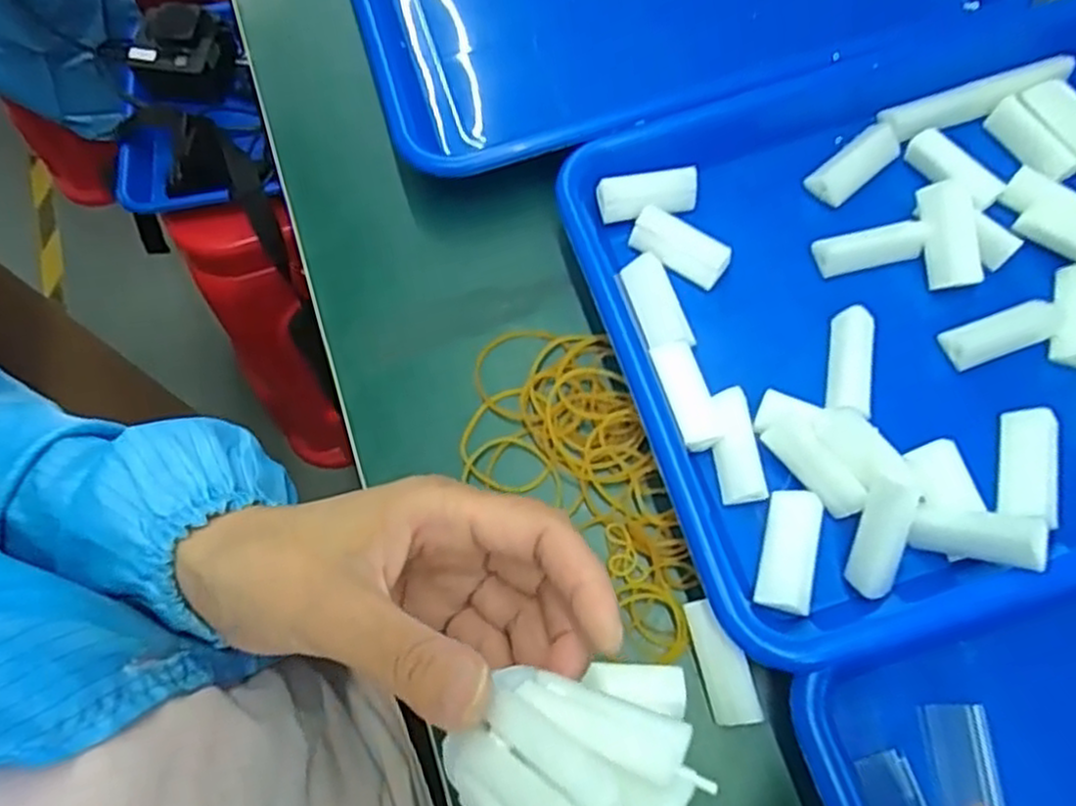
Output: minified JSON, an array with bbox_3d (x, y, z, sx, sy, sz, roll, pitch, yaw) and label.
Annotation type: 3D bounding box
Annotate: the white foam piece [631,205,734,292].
[{"bbox_3d":[0.065,-0.071,0.343,0.046,0.019,0.017,32,73,14],"label":"white foam piece"}]

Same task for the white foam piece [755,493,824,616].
[{"bbox_3d":[0.098,0.058,0.291,0.020,0.013,0.046,10,70,7],"label":"white foam piece"}]

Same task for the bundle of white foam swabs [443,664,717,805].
[{"bbox_3d":[0.016,0.096,0.185,0.060,0.031,0.068,-41,72,-14],"label":"bundle of white foam swabs"}]

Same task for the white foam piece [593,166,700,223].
[{"bbox_3d":[0.052,-0.099,0.353,0.048,0.016,0.018,-10,67,-2],"label":"white foam piece"}]

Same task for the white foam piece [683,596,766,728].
[{"bbox_3d":[0.069,0.098,0.282,0.016,0.017,0.045,-13,69,-2],"label":"white foam piece"}]

